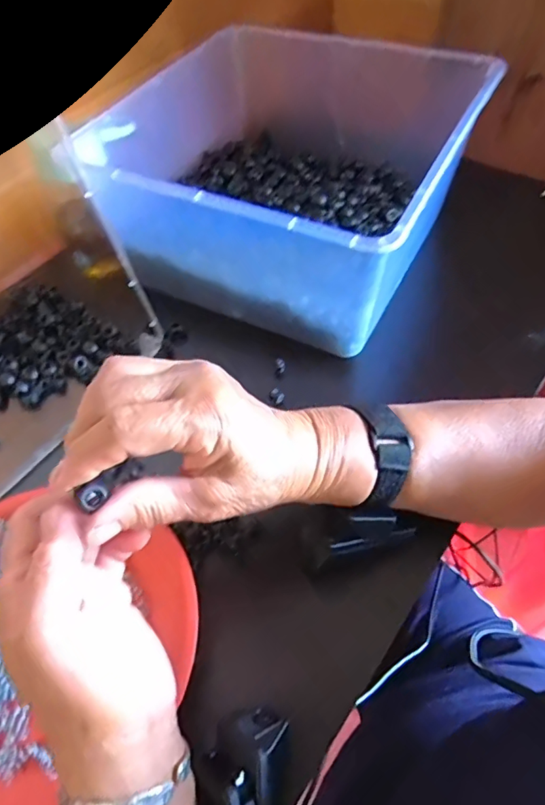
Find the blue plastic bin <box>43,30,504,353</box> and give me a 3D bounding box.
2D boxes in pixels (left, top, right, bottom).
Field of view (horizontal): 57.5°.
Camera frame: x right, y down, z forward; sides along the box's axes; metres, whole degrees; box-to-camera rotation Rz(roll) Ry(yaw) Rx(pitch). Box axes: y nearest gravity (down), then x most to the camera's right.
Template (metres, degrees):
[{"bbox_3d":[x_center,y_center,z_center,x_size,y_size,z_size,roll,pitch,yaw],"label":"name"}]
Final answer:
[{"bbox_3d":[0.017,-0.219,0.481,0.299,0.132,0.331,22,59,18],"label":"blue plastic bin"}]

